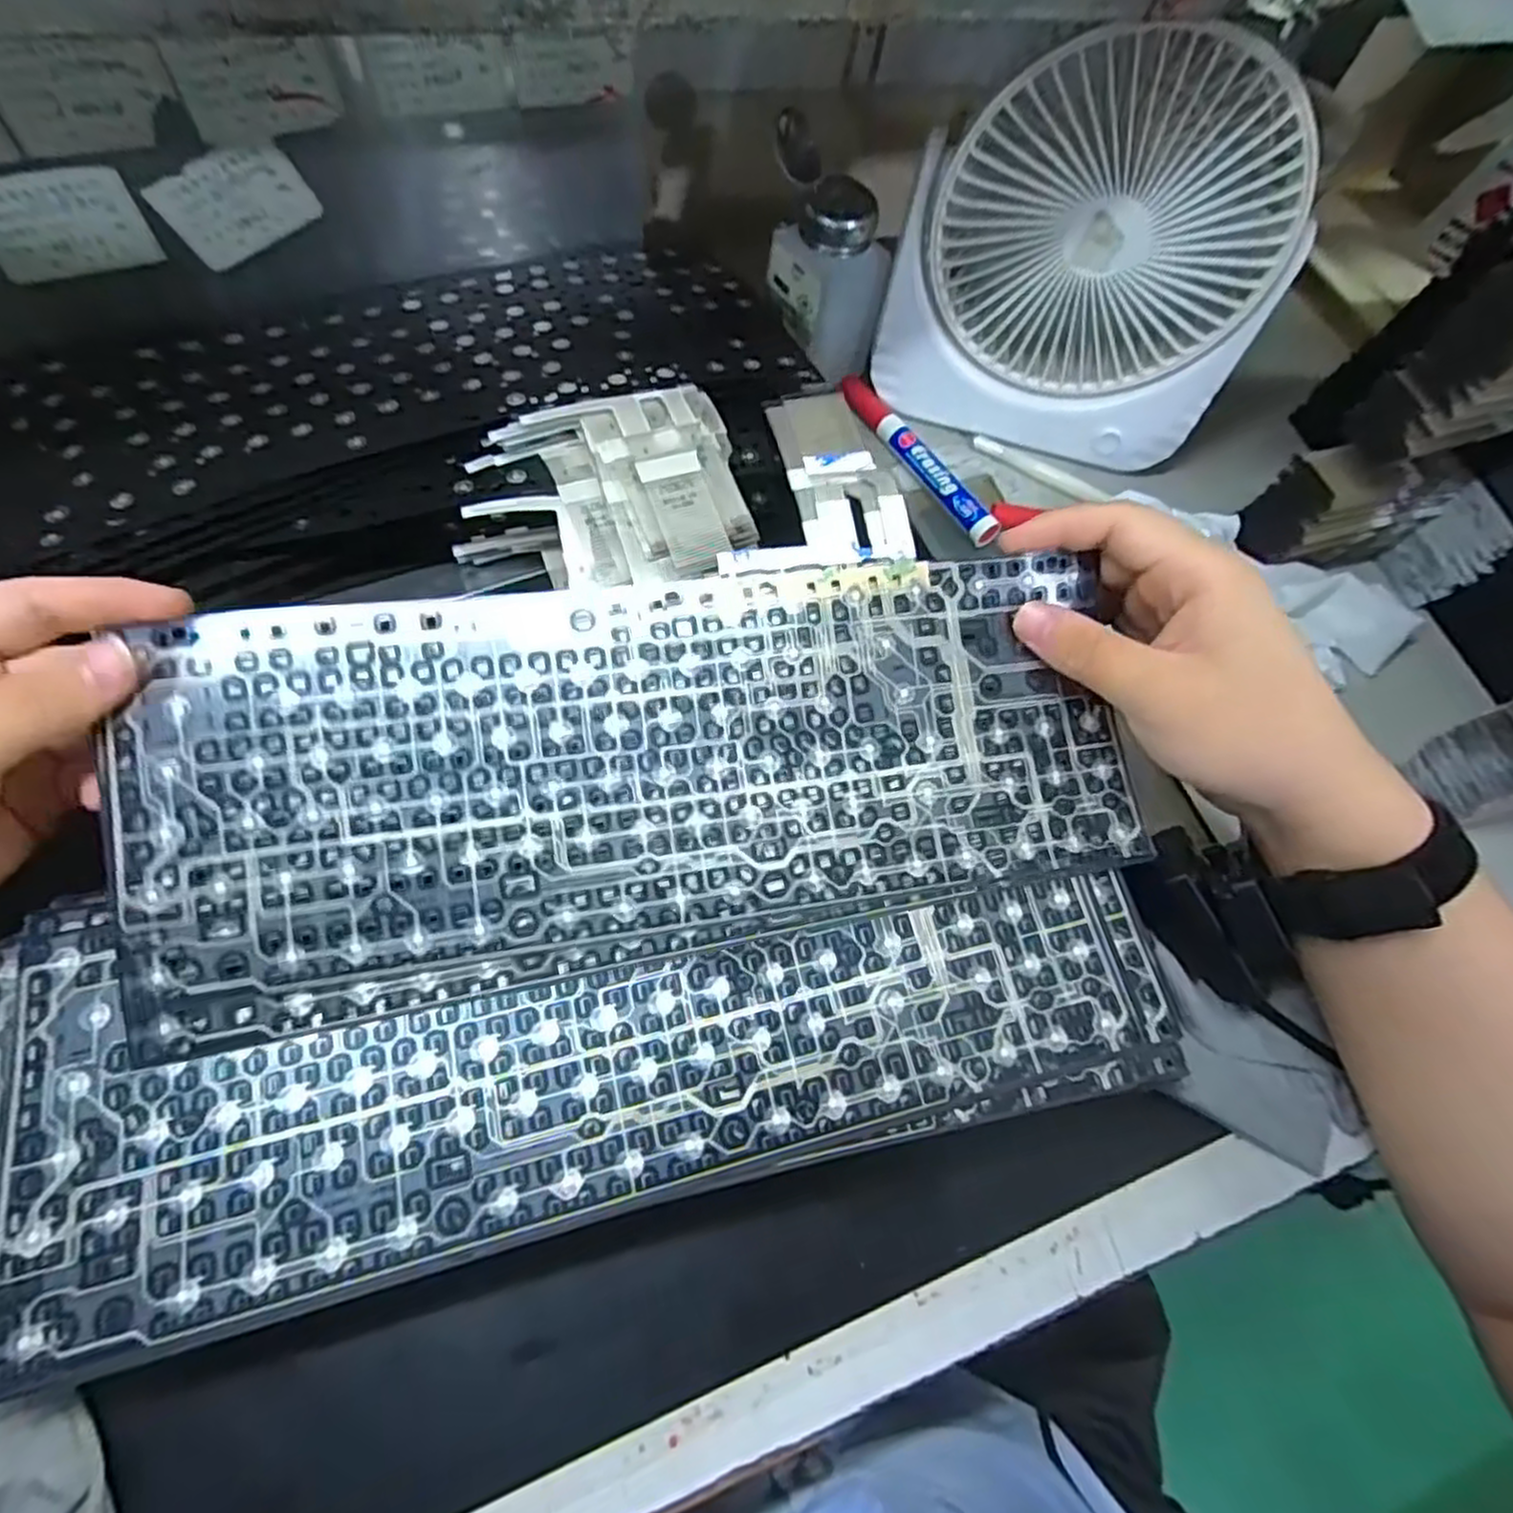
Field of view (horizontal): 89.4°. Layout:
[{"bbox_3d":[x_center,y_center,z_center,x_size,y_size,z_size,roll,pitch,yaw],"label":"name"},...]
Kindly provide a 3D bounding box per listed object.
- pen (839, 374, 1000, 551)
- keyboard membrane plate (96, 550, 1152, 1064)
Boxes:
[{"bbox_3d":[0.094,-0.175,0.449,0.015,0.018,0.143,-25,69,-18],"label":"pen"},{"bbox_3d":[-0.033,0.001,0.266,0.333,0.006,0.126,-9,85,-10],"label":"keyboard membrane plate"}]

